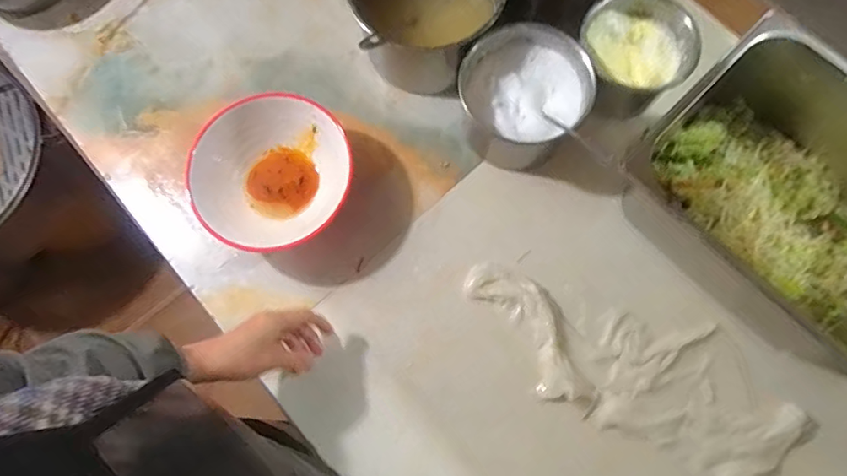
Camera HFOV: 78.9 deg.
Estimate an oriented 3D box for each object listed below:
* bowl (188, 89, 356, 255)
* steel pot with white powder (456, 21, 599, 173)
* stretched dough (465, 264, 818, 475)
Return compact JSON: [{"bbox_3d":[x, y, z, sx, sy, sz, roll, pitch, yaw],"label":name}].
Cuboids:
[{"bbox_3d":[-0.189,-0.077,0.657,0.194,0.076,0.194,0,76,1],"label":"bowl"},{"bbox_3d":[0.128,-0.184,0.655,0.153,0.115,0.153,0,76,1],"label":"steel pot with white powder"},{"bbox_3d":[0.242,0.152,0.614,0.408,0.020,0.148,25,77,7],"label":"stretched dough"}]

